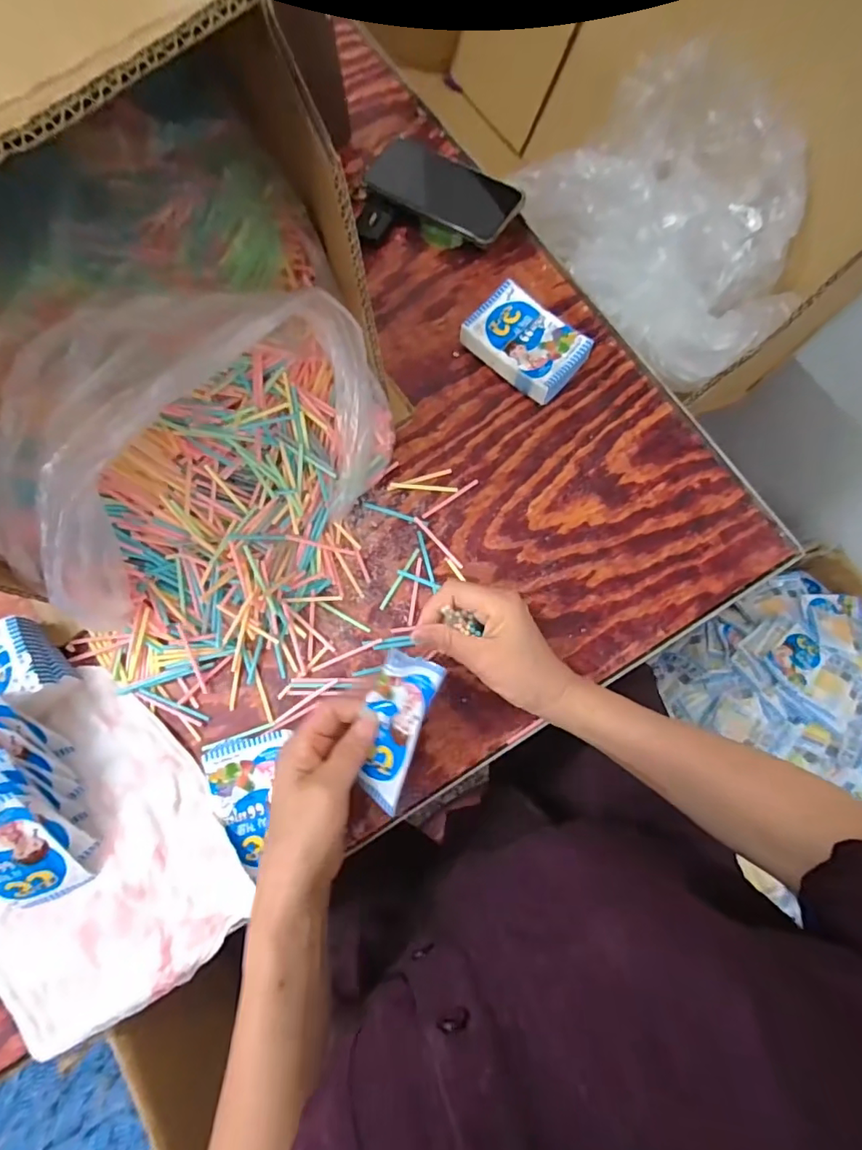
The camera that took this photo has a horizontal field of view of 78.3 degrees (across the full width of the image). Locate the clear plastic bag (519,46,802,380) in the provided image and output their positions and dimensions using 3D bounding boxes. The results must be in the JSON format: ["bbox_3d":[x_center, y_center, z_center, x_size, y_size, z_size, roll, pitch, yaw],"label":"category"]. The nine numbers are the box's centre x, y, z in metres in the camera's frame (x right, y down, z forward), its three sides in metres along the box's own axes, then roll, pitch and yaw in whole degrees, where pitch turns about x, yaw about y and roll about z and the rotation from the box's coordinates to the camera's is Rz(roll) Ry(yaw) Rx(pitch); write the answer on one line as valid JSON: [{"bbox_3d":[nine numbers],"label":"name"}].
[{"bbox_3d":[0.248,-0.362,0.537,0.207,0.118,0.344,-25,76,-5],"label":"clear plastic bag"}]

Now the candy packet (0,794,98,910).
[{"bbox_3d":[-0.303,0.204,0.381,0.063,0.013,0.099,-22,116,-7],"label":"candy packet"}]

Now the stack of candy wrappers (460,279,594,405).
[{"bbox_3d":[0.089,-0.220,0.509,0.106,0.030,0.073,40,79,10],"label":"stack of candy wrappers"}]

